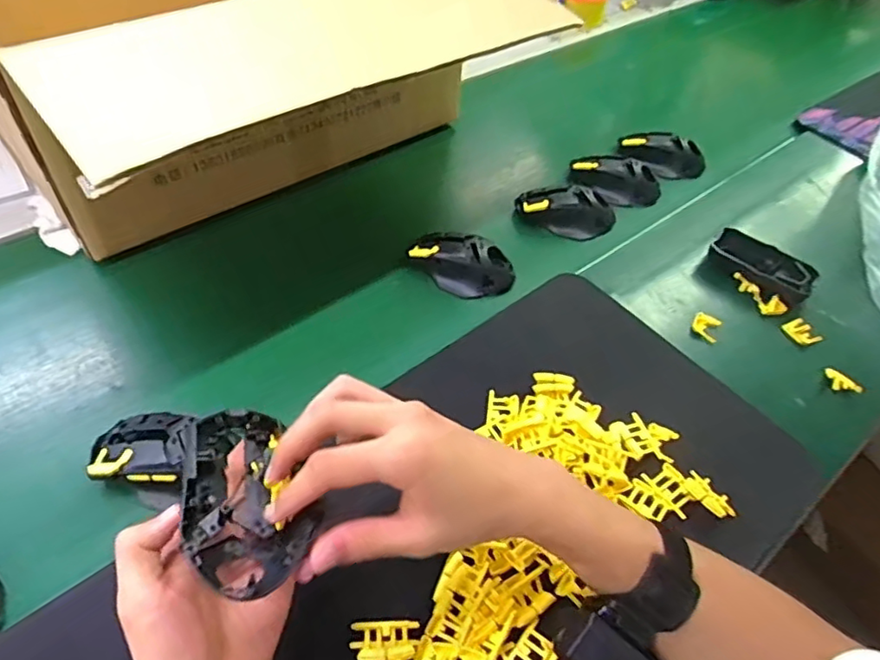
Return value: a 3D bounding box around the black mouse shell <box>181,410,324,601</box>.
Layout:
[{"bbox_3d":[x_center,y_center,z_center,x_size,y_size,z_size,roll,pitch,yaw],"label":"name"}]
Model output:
[{"bbox_3d":[-0.114,0.101,0.351,0.067,0.043,0.105,-20,53,-22],"label":"black mouse shell"}]

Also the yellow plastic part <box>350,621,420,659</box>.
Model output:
[{"bbox_3d":[-0.035,0.209,0.387,0.042,0.010,0.038,-1,48,-6],"label":"yellow plastic part"}]

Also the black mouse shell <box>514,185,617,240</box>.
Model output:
[{"bbox_3d":[0.148,-0.140,0.701,0.111,0.048,0.053,21,50,13],"label":"black mouse shell"}]

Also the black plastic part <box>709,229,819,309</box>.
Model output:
[{"bbox_3d":[0.351,-0.067,0.652,0.104,0.033,0.057,35,54,24],"label":"black plastic part"}]

